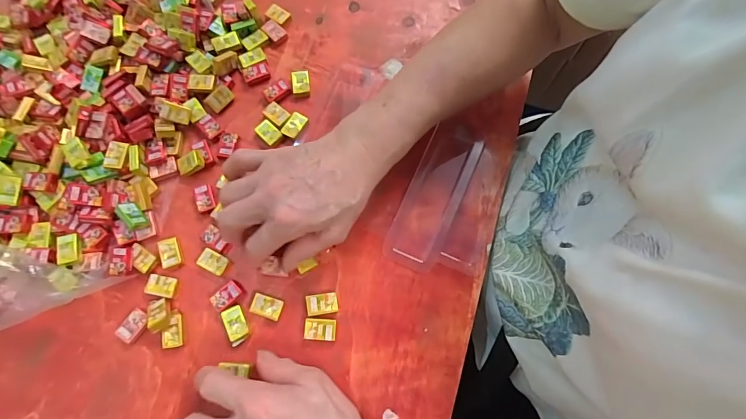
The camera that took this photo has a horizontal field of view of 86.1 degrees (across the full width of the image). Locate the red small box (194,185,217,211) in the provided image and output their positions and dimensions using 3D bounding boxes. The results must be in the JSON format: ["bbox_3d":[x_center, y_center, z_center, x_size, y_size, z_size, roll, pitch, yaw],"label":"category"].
[{"bbox_3d":[-0.155,-0.010,0.368,0.017,0.008,0.025,-22,73,-6],"label":"red small box"}]

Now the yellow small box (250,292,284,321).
[{"bbox_3d":[-0.089,0.081,0.335,0.026,0.007,0.017,15,73,6],"label":"yellow small box"}]

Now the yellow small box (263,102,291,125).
[{"bbox_3d":[-0.095,-0.094,0.389,0.026,0.004,0.017,42,78,13],"label":"yellow small box"}]

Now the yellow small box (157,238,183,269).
[{"bbox_3d":[-0.180,0.038,0.353,0.018,0.006,0.026,-21,73,-5],"label":"yellow small box"}]

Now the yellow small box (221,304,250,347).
[{"bbox_3d":[-0.113,0.096,0.331,0.017,0.006,0.030,-26,74,-7],"label":"yellow small box"}]

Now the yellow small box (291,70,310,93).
[{"bbox_3d":[-0.073,-0.129,0.402,0.018,0.007,0.027,-8,73,-1],"label":"yellow small box"}]

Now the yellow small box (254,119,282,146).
[{"bbox_3d":[-0.100,-0.074,0.385,0.025,0.007,0.017,43,78,13],"label":"yellow small box"}]

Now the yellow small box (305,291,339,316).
[{"bbox_3d":[-0.043,0.079,0.336,0.026,0.008,0.017,-11,73,-2],"label":"yellow small box"}]

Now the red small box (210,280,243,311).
[{"bbox_3d":[-0.125,0.073,0.340,0.025,0.009,0.016,-42,76,-11],"label":"red small box"}]

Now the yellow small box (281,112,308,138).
[{"bbox_3d":[-0.075,-0.081,0.385,0.017,0.006,0.024,36,77,11],"label":"yellow small box"}]

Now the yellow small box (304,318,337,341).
[{"bbox_3d":[-0.043,0.099,0.328,0.026,0.007,0.017,2,73,2],"label":"yellow small box"}]

